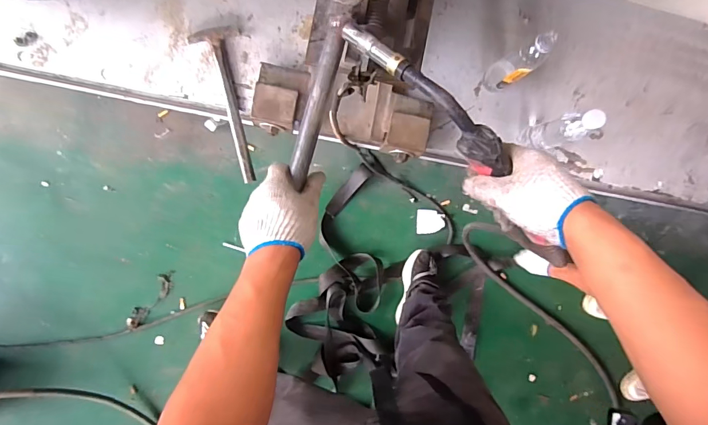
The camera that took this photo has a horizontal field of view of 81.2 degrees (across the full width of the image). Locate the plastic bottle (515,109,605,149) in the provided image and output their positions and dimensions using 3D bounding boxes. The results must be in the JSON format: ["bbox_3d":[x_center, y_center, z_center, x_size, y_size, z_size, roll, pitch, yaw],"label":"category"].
[{"bbox_3d":[0.397,-0.157,0.782,0.072,0.194,0.054,-13,91,-8],"label":"plastic bottle"}]

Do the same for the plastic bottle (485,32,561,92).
[{"bbox_3d":[0.308,-0.278,0.775,0.055,0.185,0.052,0,89,-8],"label":"plastic bottle"}]

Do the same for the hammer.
[{"bbox_3d":[-0.233,-0.210,0.801,0.085,0.022,0.303,-16,94,-6],"label":"hammer"}]

